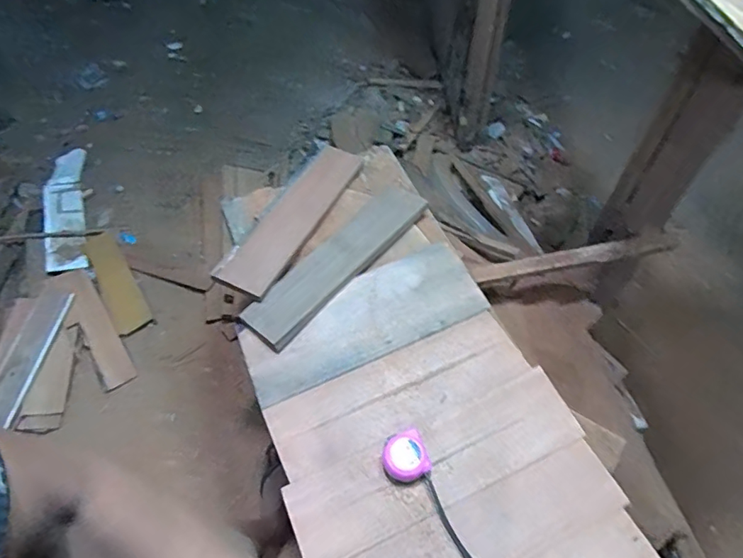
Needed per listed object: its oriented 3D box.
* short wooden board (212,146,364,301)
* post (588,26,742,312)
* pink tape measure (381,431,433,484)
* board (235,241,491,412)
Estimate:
[{"bbox_3d":[-0.155,-0.139,1.053,0.106,0.020,0.437,27,54,5],"label":"short wooden board"},{"bbox_3d":[0.617,-0.194,1.113,0.098,0.642,0.147,-4,58,2],"label":"post"},{"bbox_3d":[0.049,0.267,0.750,0.063,0.045,0.064,-20,59,-8],"label":"pink tape measure"},{"bbox_3d":[-0.015,0.071,0.919,0.436,0.015,0.169,-23,57,-13],"label":"board"}]

